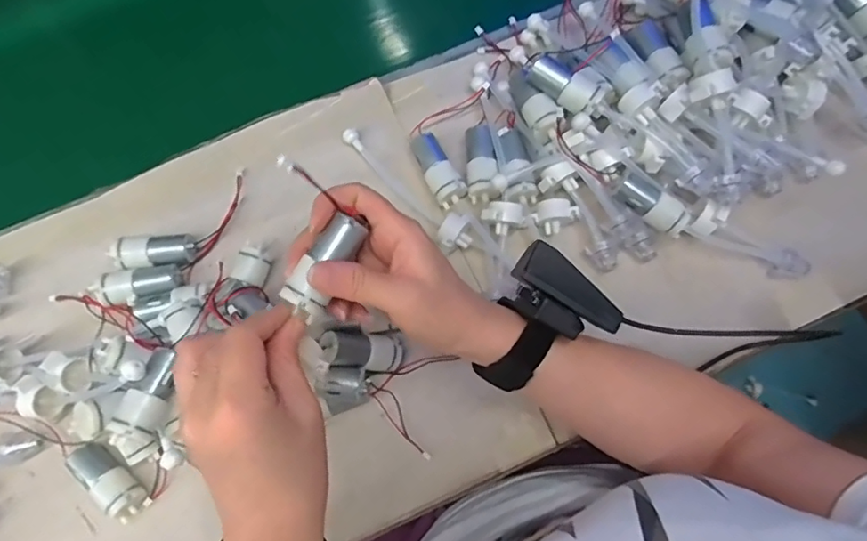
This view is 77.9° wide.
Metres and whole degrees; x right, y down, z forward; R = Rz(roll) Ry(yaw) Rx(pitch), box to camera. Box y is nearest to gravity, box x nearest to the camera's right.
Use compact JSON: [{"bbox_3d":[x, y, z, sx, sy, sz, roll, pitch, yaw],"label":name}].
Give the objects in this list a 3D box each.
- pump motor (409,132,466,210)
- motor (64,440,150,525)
[{"bbox_3d":[0.002,-0.084,0.446,0.025,0.022,0.065,-29,78,-6],"label":"pump motor"},{"bbox_3d":[-0.240,0.154,0.396,0.065,0.025,0.024,41,80,10],"label":"motor"}]

